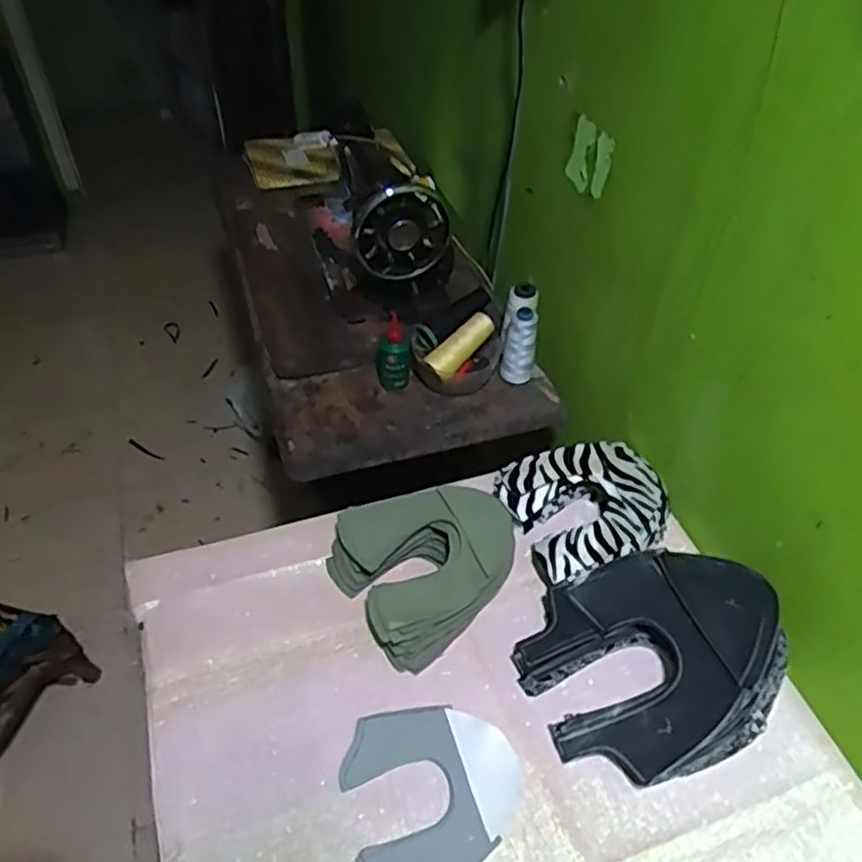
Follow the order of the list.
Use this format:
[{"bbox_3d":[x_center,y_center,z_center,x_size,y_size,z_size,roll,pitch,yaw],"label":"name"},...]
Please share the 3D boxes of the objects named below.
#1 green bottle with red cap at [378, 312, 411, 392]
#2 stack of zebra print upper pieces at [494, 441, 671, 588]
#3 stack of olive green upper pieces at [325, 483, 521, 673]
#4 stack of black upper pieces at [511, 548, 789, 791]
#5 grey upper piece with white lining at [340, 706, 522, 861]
[{"bbox_3d":[-0.051,-0.102,0.954,0.044,0.100,0.035,-2,46,-5],"label":"green bottle with red cap"},{"bbox_3d":[0.185,0.085,0.799,0.190,0.080,0.160,-14,48,-15],"label":"stack of zebra print upper pieces"},{"bbox_3d":[-0.011,0.130,0.749,0.179,0.069,0.176,-31,54,-28],"label":"stack of olive green upper pieces"},{"bbox_3d":[0.218,0.206,0.666,0.244,0.098,0.195,-14,48,-15],"label":"stack of black upper pieces"},{"bbox_3d":[0.004,0.314,0.614,0.149,0.006,0.147,-11,47,-13],"label":"grey upper piece with white lining"}]

